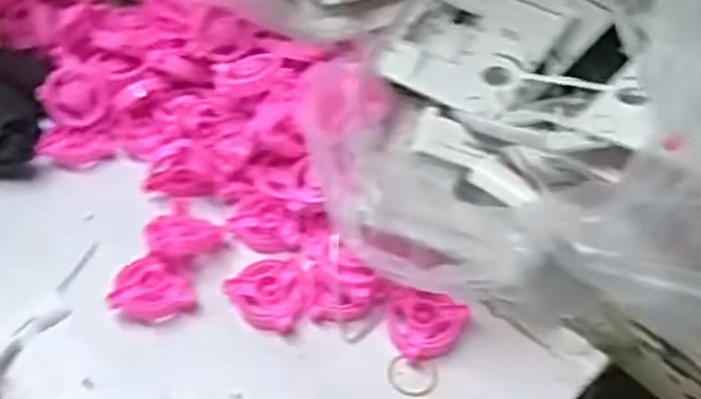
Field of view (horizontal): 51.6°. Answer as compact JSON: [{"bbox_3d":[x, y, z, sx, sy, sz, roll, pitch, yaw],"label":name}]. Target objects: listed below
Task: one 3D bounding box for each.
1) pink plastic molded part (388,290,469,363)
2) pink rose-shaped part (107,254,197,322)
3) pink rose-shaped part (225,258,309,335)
[{"bbox_3d":[0.049,0.079,0.479,0.051,0.016,0.050,-1,50,1],"label":"pink plastic molded part"},{"bbox_3d":[-0.133,0.061,0.495,0.052,0.014,0.046,9,51,9],"label":"pink rose-shaped part"},{"bbox_3d":[-0.055,0.063,0.492,0.053,0.013,0.049,18,53,15],"label":"pink rose-shaped part"}]

